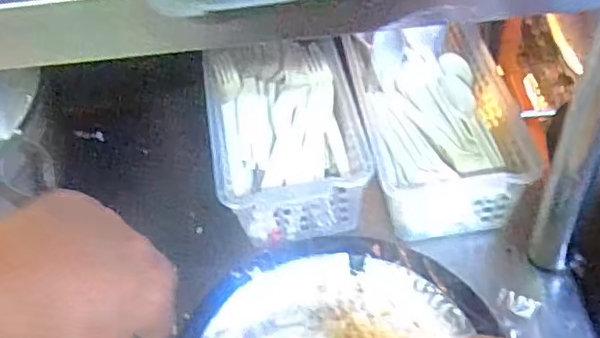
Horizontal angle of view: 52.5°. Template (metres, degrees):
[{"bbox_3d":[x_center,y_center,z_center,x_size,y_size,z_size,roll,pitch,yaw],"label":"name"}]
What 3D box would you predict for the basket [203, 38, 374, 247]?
[{"bbox_3d":[-0.012,-0.035,0.576,0.137,0.074,0.192,-9,48,-2],"label":"basket"}]

